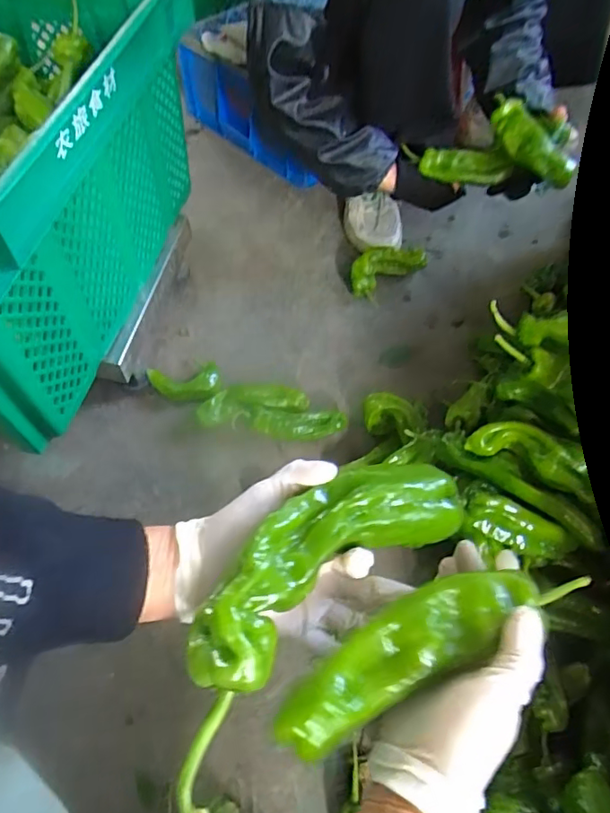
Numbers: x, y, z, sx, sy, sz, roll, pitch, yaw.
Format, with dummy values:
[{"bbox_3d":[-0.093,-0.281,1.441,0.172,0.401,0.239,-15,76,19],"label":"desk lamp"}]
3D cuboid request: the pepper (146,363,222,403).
[{"bbox_3d":[-0.175,-0.030,0.812,0.102,0.033,0.059,-13,58,-7],"label":"pepper"}]

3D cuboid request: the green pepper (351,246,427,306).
[{"bbox_3d":[0.132,-0.235,0.944,0.147,0.047,0.070,-37,64,-20],"label":"green pepper"}]

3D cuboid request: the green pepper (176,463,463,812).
[{"bbox_3d":[0.002,0.105,0.327,0.231,0.038,0.084,-36,63,-26],"label":"green pepper"}]

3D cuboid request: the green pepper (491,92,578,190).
[{"bbox_3d":[0.330,-0.376,0.798,0.042,0.050,0.143,-40,88,-21],"label":"green pepper"}]

